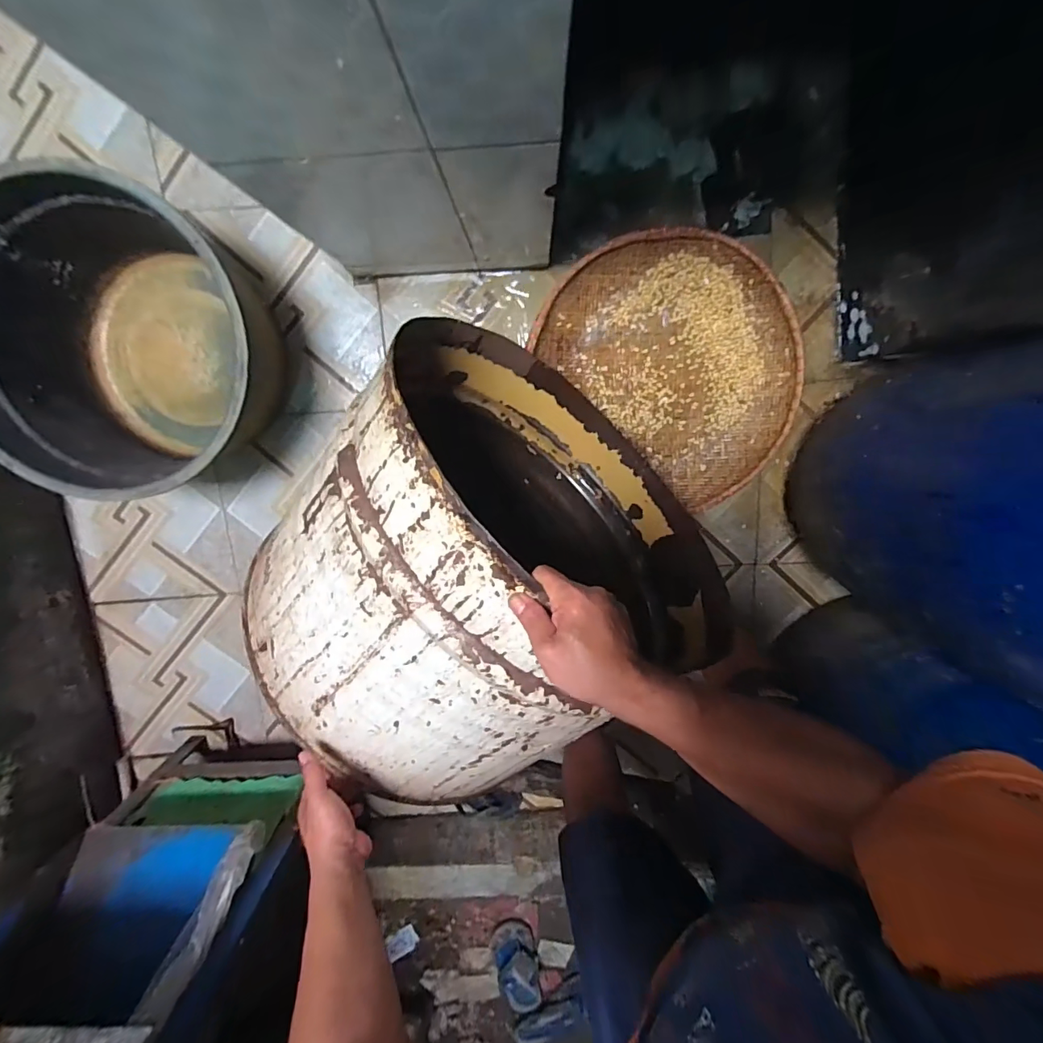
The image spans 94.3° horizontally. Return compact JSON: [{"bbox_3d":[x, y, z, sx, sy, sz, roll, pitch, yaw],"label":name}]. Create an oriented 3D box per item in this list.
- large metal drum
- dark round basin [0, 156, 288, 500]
[{"bbox_3d":[-0.050,0.039,0.758,0.422,0.578,0.534,-31,93,29],"label":"large metal drum"},{"bbox_3d":[-0.667,-0.296,0.890,0.483,0.335,0.478,1,96,5],"label":"dark round basin"}]

